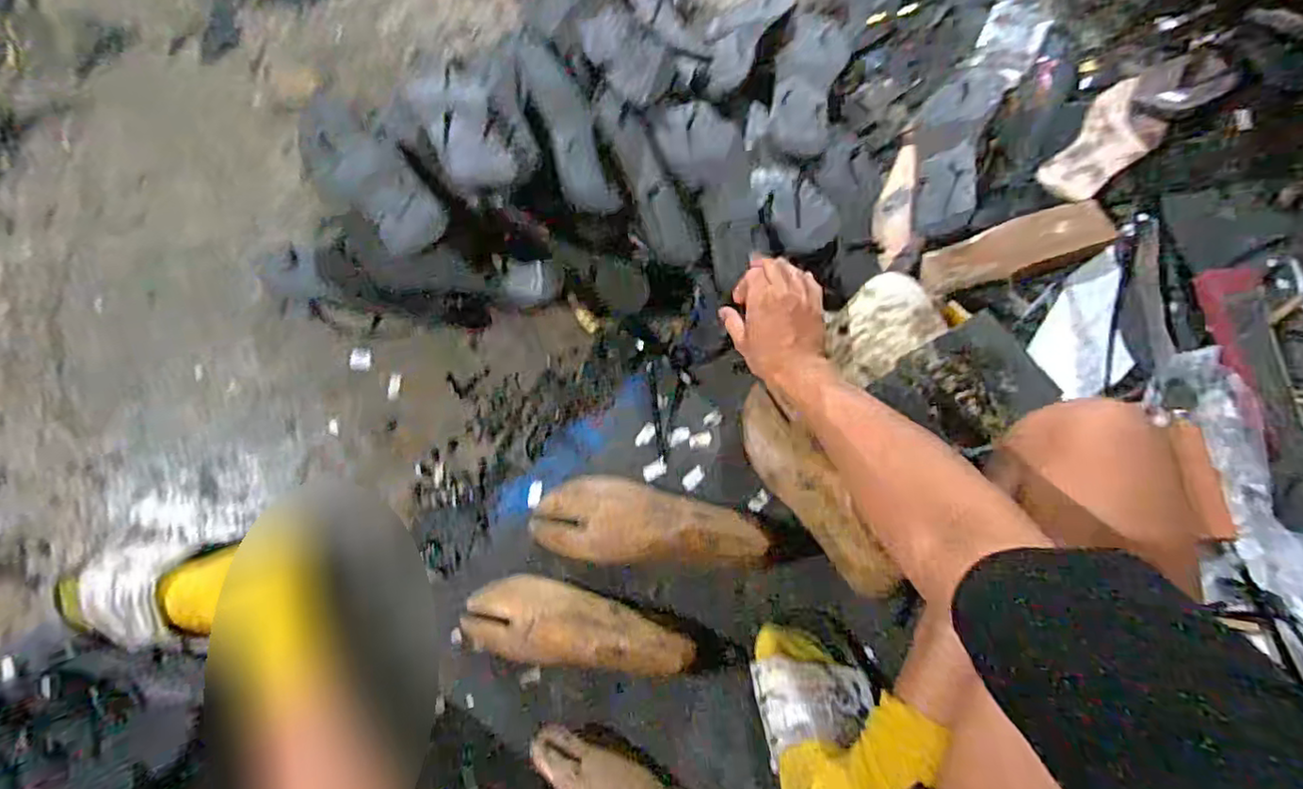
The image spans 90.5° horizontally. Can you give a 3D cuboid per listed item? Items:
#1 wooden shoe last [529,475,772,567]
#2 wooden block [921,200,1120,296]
[{"bbox_3d":[-0.002,0.131,0.654,0.230,0.069,0.082,4,77,2],"label":"wooden shoe last"},{"bbox_3d":[0.416,-0.166,0.730,0.220,0.027,0.061,-18,77,-4],"label":"wooden block"}]

